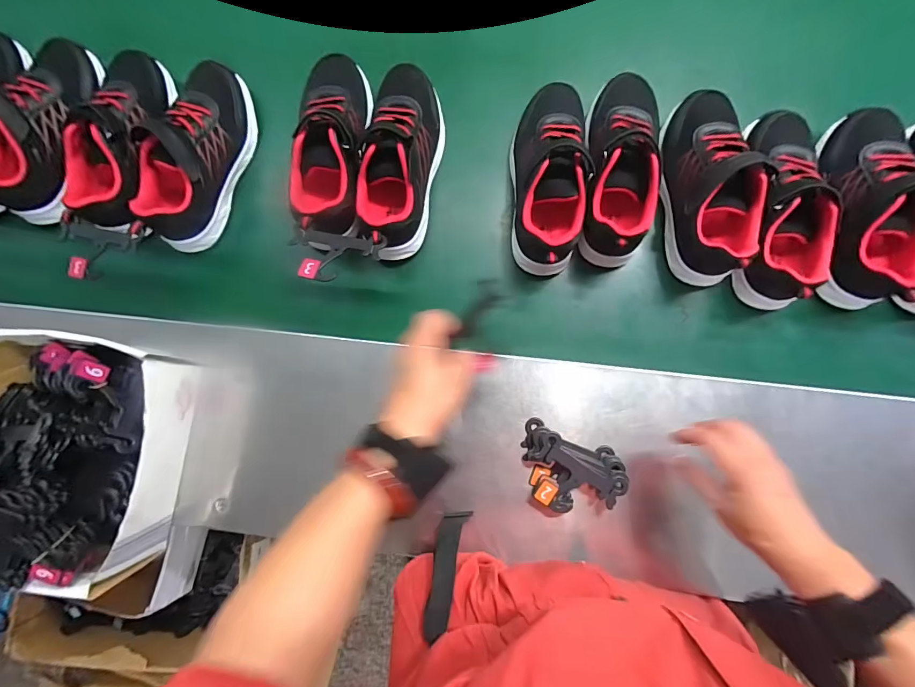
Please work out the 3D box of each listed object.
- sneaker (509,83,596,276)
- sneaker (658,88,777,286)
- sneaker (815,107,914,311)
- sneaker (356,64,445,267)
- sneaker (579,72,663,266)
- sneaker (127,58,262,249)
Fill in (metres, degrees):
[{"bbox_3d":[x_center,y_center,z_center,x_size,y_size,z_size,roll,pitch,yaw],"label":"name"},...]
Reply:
[{"bbox_3d":[0.113,-0.201,0.471,0.093,0.097,0.223,0,84,5],"label":"sneaker"},{"bbox_3d":[0.293,-0.189,0.454,0.082,0.087,0.229,-5,84,4],"label":"sneaker"},{"bbox_3d":[0.480,-0.161,0.437,0.101,0.072,0.235,3,85,5],"label":"sneaker"},{"bbox_3d":[-0.067,-0.225,0.474,0.081,0.077,0.232,10,85,5],"label":"sneaker"},{"bbox_3d":[0.204,-0.207,0.462,0.095,0.096,0.211,8,85,5],"label":"sneaker"},{"bbox_3d":[-0.327,-0.242,0.489,0.075,0.080,0.235,17,86,6],"label":"sneaker"}]

